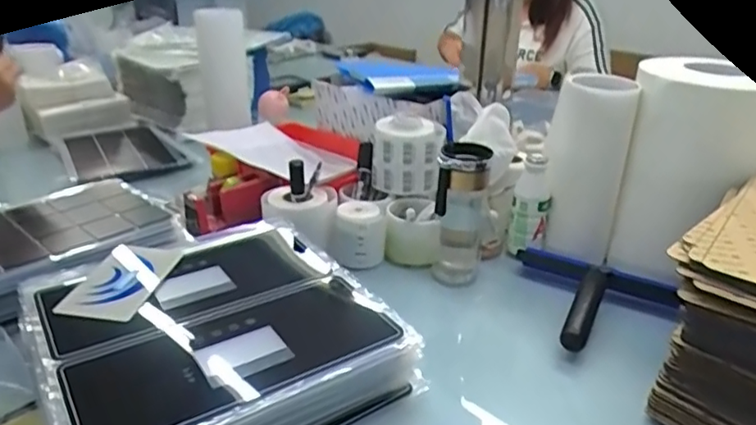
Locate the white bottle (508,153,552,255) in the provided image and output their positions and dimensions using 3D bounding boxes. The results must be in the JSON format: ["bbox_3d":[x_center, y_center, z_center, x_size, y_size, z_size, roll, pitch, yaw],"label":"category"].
[{"bbox_3d":[0.210,-0.011,0.836,0.046,0.131,0.045,-17,31,-34],"label":"white bottle"}]

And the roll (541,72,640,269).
[{"bbox_3d":[0.282,-0.059,0.818,0.099,0.240,0.075,6,26,9],"label":"roll"}]

